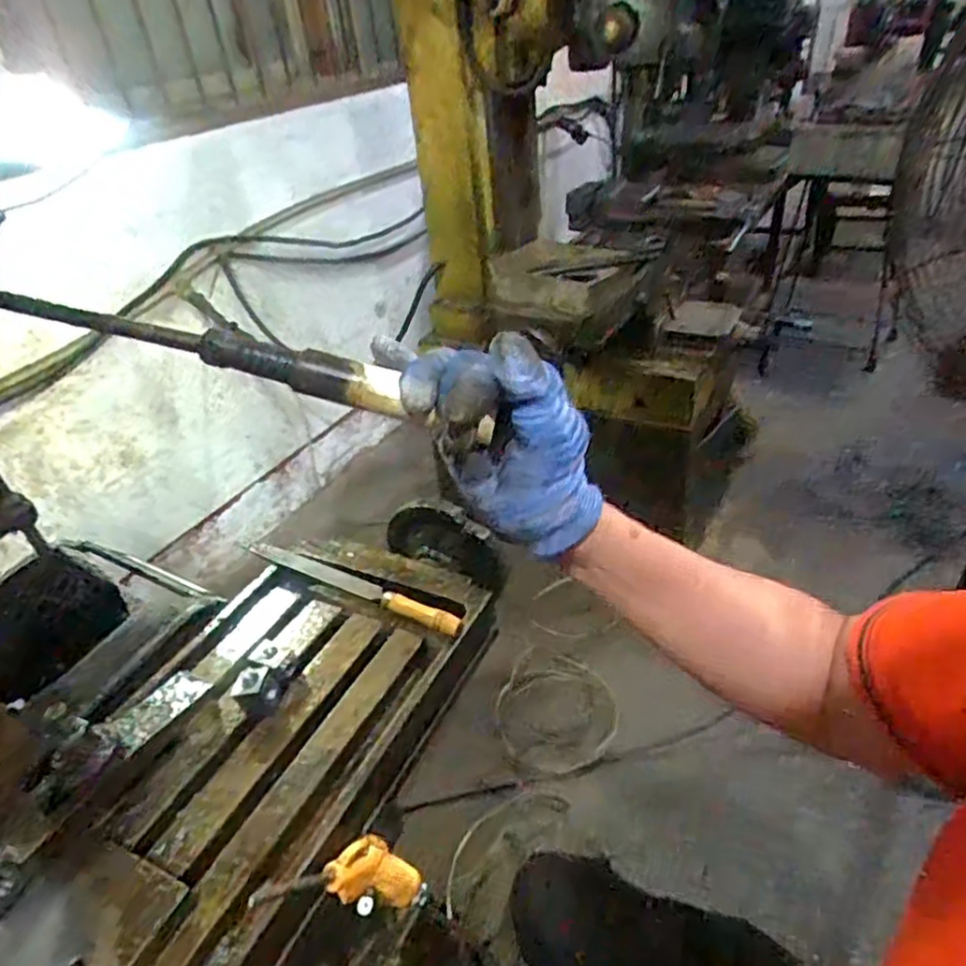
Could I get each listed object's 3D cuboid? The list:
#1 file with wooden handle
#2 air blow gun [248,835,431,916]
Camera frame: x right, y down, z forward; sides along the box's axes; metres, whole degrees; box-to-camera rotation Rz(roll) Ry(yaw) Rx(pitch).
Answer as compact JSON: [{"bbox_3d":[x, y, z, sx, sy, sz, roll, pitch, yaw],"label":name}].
[{"bbox_3d":[-0.137,0.095,0.687,0.270,0.022,0.027,16,41,29],"label":"file with wooden handle"},{"bbox_3d":[-0.086,0.302,0.529,0.028,0.199,0.062,21,69,33],"label":"air blow gun"}]

